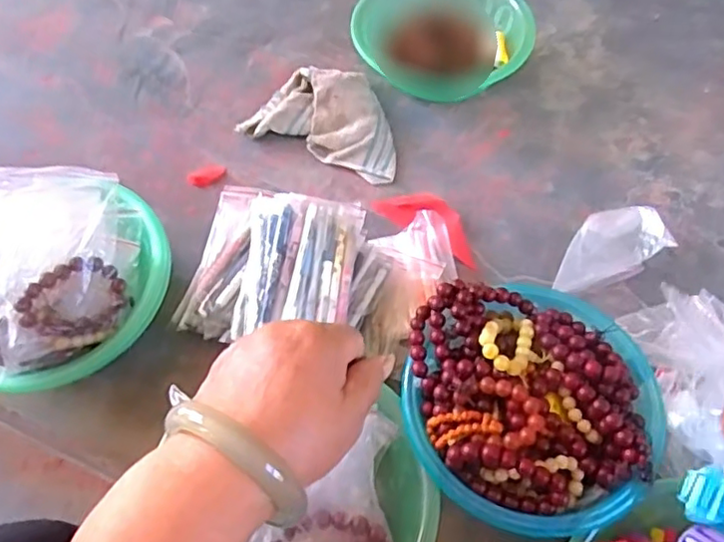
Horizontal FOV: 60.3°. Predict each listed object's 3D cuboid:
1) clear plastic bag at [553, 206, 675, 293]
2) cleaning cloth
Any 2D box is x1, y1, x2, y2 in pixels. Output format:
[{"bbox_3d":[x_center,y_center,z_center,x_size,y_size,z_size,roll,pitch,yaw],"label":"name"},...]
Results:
[{"bbox_3d":[0.270,-0.030,0.696,0.131,0.035,0.080,-16,60,-11],"label":"clear plastic bag"},{"bbox_3d":[-0.032,-0.201,0.792,0.199,0.040,0.144,22,60,12],"label":"cleaning cloth"}]

